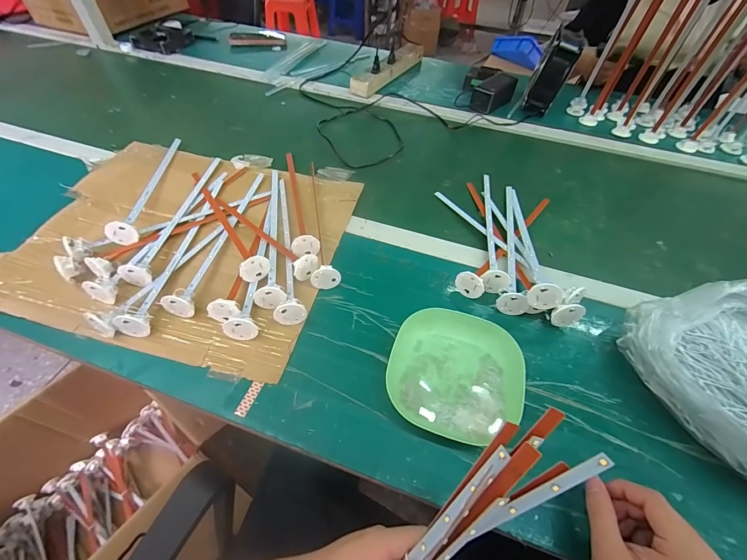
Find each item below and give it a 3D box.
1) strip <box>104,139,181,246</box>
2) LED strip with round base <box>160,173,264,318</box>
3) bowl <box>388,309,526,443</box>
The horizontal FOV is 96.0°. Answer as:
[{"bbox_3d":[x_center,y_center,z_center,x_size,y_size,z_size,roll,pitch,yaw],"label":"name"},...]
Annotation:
[{"bbox_3d":[-0.361,-0.168,0.550,0.031,0.031,0.284,-2,50,-6],"label":"strip"},{"bbox_3d":[-0.225,-0.075,0.494,0.037,0.027,0.289,6,50,0],"label":"LED strip with round base"},{"bbox_3d":[0.091,0.096,0.378,0.138,0.029,0.145,13,50,7],"label":"bowl"}]

